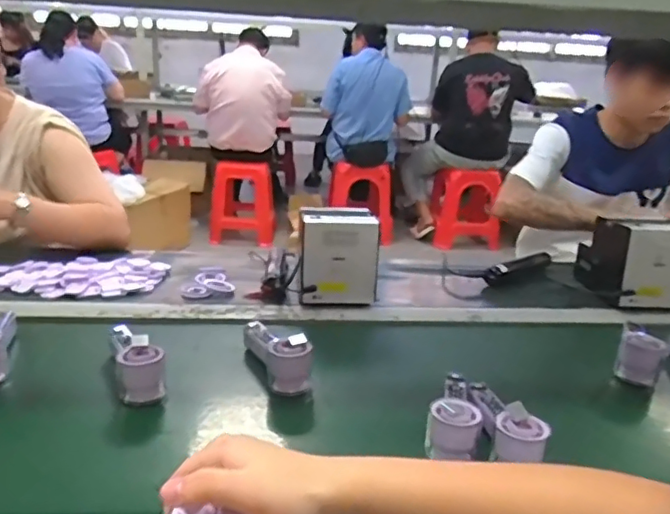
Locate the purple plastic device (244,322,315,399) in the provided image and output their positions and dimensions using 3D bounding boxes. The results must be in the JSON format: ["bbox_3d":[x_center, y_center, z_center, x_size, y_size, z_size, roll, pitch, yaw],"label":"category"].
[{"bbox_3d":[-0.080,0.127,0.803,0.055,0.074,0.144,-6,22,-24],"label":"purple plastic device"}]

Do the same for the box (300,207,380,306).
[{"bbox_3d":[0.004,-0.004,0.987,0.126,0.136,0.097,2,20,-5],"label":"box"}]

